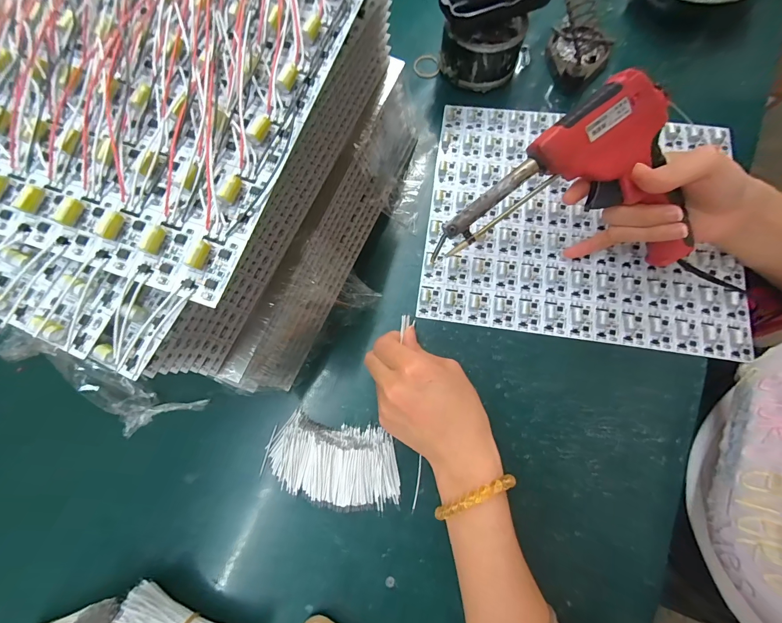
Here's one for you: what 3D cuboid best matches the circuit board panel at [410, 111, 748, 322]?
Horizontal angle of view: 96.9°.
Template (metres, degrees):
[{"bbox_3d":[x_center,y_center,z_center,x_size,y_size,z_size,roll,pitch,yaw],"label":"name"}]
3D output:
[{"bbox_3d":[0.177,-0.095,0.334,0.273,0.015,0.225,8,74,4],"label":"circuit board panel"}]

